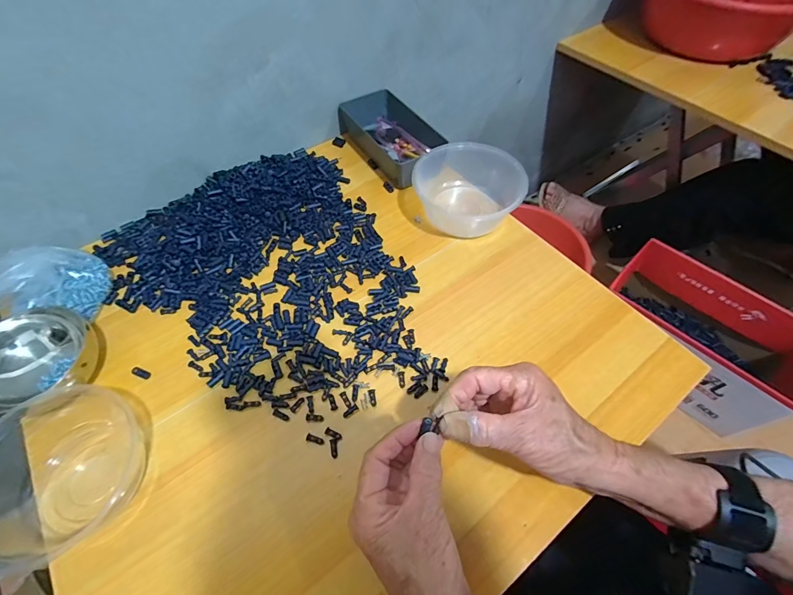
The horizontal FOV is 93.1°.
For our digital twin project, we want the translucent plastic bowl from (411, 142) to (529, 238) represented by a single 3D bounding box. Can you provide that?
[{"bbox_3d":[0.098,-0.145,0.514,0.135,0.061,0.128,0,57,0],"label":"translucent plastic bowl"}]

